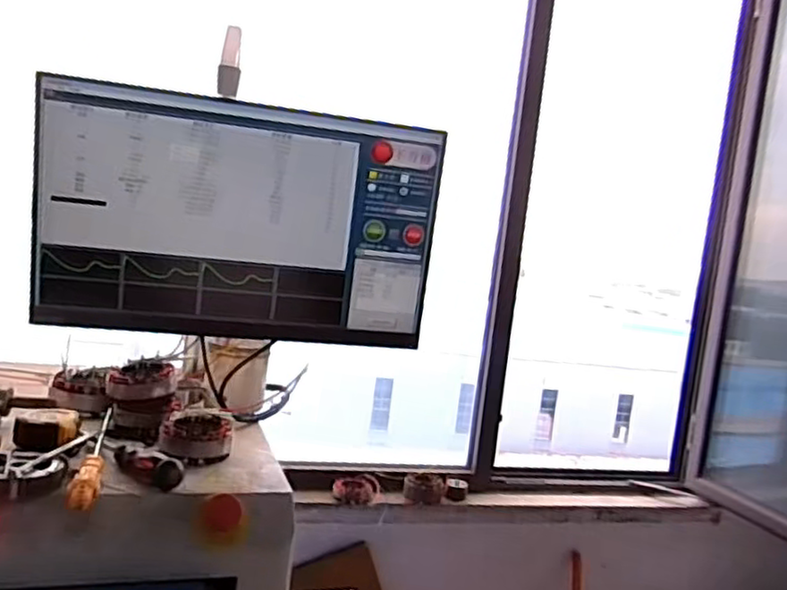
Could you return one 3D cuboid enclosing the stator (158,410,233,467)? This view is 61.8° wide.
[{"bbox_3d":[-0.243,0.175,0.815,0.086,0.042,0.092,6,5,-15],"label":"stator"}]

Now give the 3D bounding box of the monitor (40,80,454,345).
[{"bbox_3d":[-0.184,-0.091,0.824,0.474,0.286,0.050,6,5,-15],"label":"monitor"}]

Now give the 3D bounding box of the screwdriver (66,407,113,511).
[{"bbox_3d":[-0.338,0.178,0.746,0.027,0.024,0.270,6,5,-20],"label":"screwdriver"}]

